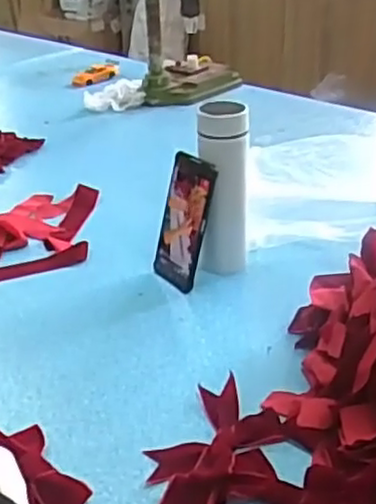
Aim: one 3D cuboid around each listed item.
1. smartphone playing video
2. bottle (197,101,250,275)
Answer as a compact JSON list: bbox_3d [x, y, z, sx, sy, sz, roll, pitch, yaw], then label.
[{"bbox_3d":[-0.007,-0.039,0.877,0.010,0.165,0.080,-4,24,-43],"label":"smartphone playing video"},{"bbox_3d":[0.048,-0.082,0.895,0.066,0.222,0.076,2,28,5],"label":"bottle"}]

